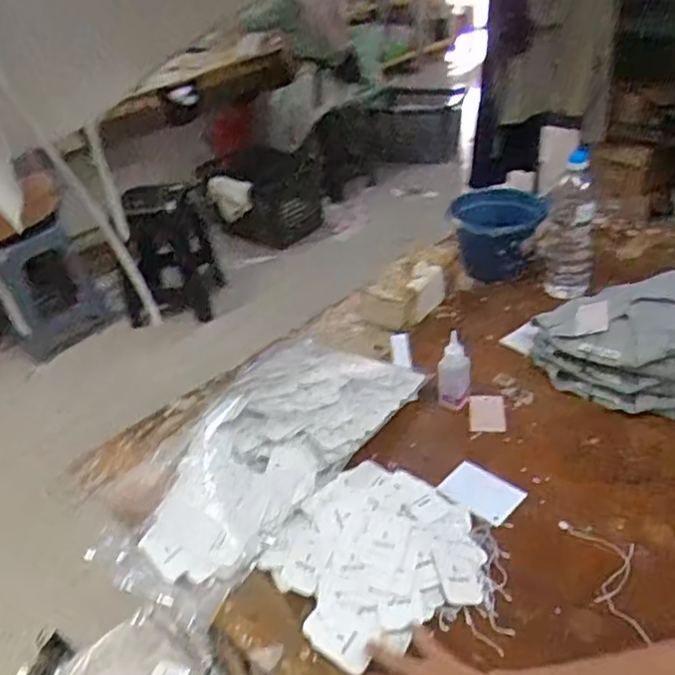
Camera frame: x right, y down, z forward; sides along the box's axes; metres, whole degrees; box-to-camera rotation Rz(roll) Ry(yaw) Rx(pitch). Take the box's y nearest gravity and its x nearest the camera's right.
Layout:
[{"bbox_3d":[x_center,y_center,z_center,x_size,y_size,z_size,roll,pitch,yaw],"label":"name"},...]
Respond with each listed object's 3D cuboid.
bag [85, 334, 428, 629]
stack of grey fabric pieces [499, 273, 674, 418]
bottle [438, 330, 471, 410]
[{"bbox_3d":[-0.106,0.138,0.962,0.262,0.081,0.511,18,42,32],"label":"bag"},{"bbox_3d":[0.457,-0.022,1.074,0.338,0.141,0.263,20,43,34],"label":"stack of grey fabric pieces"},{"bbox_3d":[0.178,0.060,1.022,0.043,0.124,0.036,13,40,28],"label":"bottle"}]

